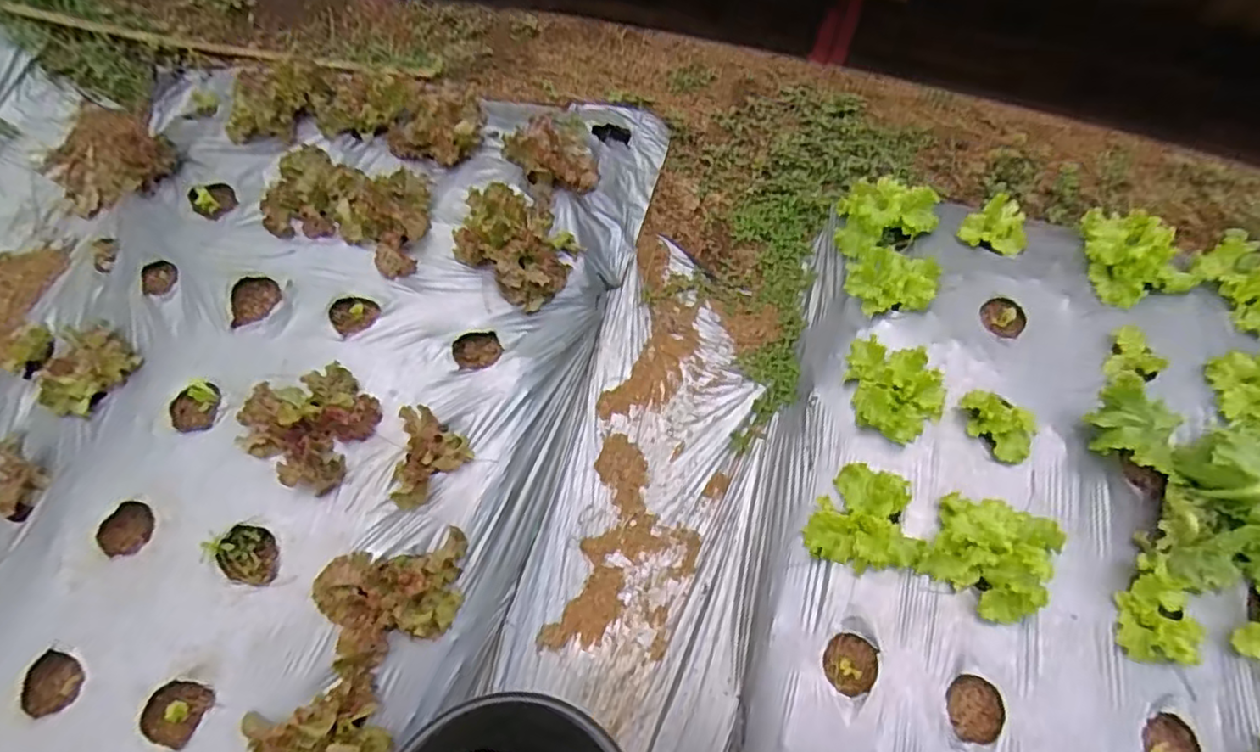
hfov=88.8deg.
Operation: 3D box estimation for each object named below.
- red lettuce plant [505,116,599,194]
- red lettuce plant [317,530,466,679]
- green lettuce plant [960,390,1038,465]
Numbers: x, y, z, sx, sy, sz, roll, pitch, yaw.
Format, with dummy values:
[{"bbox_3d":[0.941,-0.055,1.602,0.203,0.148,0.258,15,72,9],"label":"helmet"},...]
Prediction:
[{"bbox_3d":[-0.150,-0.422,1.210,0.156,0.078,0.159,-10,65,-6],"label":"red lettuce plant"},{"bbox_3d":[-0.322,0.305,0.903,0.202,0.066,0.145,-23,67,-12],"label":"red lettuce plant"},{"bbox_3d":[0.553,0.072,0.957,0.108,0.051,0.084,23,66,9],"label":"green lettuce plant"}]

